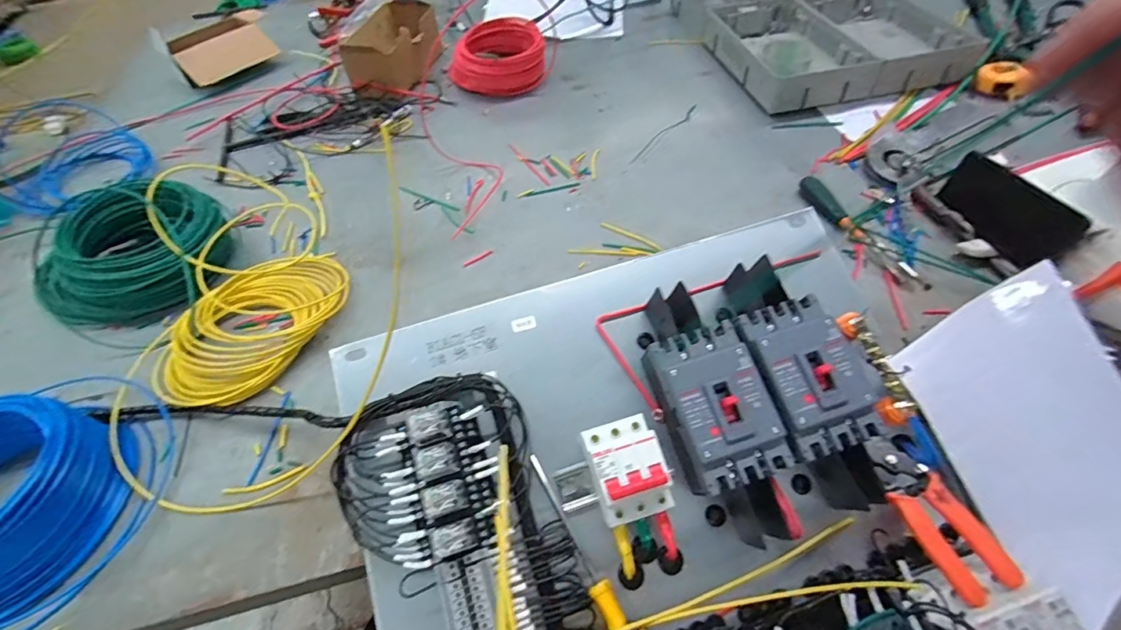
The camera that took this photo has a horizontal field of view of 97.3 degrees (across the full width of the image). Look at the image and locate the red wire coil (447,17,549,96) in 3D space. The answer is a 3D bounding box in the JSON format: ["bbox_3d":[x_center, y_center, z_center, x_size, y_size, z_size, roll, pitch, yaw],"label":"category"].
[{"bbox_3d":[-0.115,-0.481,0.919,0.178,0.068,0.128,-20,55,-11],"label":"red wire coil"}]

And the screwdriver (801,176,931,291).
[{"bbox_3d":[0.373,-0.108,0.625,0.026,0.026,0.210,-21,55,-12],"label":"screwdriver"}]

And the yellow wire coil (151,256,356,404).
[{"bbox_3d":[-0.353,0.001,0.575,0.145,0.040,0.230,14,55,13],"label":"yellow wire coil"}]

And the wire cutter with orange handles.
[{"bbox_3d":[0.305,0.163,0.402,0.051,0.018,0.121,-16,52,-8],"label":"wire cutter with orange handles"}]

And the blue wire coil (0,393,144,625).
[{"bbox_3d":[-0.510,0.173,0.438,0.159,0.080,0.202,4,54,6],"label":"blue wire coil"}]

